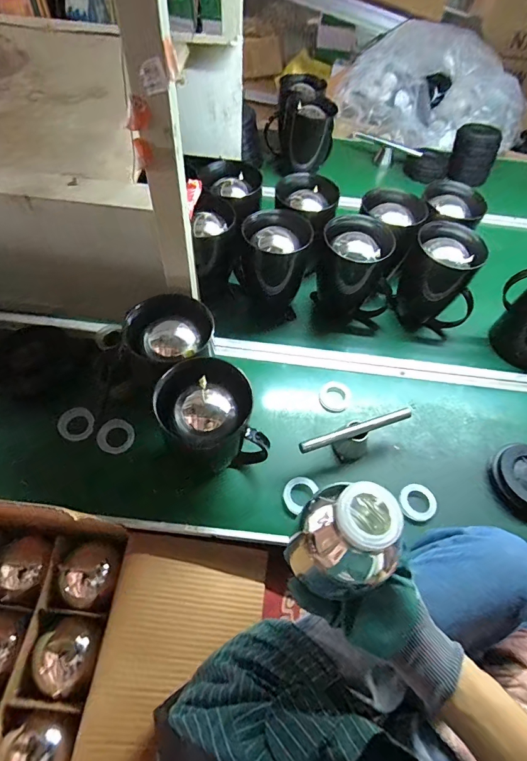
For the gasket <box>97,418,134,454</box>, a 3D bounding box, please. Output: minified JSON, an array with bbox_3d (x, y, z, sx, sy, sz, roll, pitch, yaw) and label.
[{"bbox_3d":[-0.249,0.095,0.672,0.058,0.007,0.066,-28,63,-22],"label":"gasket"}]

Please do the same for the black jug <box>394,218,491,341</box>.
[{"bbox_3d":[0.356,-0.192,0.807,0.134,0.213,0.115,-9,58,-11],"label":"black jug"}]

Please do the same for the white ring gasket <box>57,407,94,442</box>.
[{"bbox_3d":[-0.318,0.073,0.673,0.057,0.006,0.060,-30,64,-22],"label":"white ring gasket"}]

